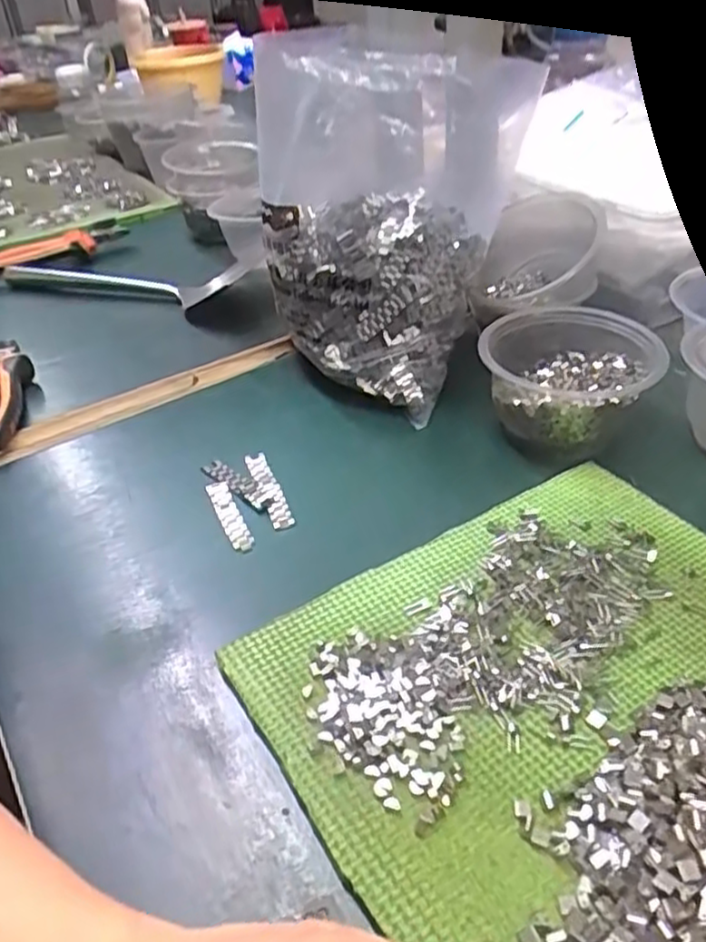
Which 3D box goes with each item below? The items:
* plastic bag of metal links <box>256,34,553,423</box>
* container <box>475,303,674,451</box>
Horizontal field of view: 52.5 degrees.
[{"bbox_3d":[0.017,-0.178,0.512,0.155,0.212,0.172,-7,38,-1],"label":"plastic bag of metal links"},{"bbox_3d":[0.143,-0.066,0.471,0.109,0.066,0.103,-4,38,3],"label":"container"}]

